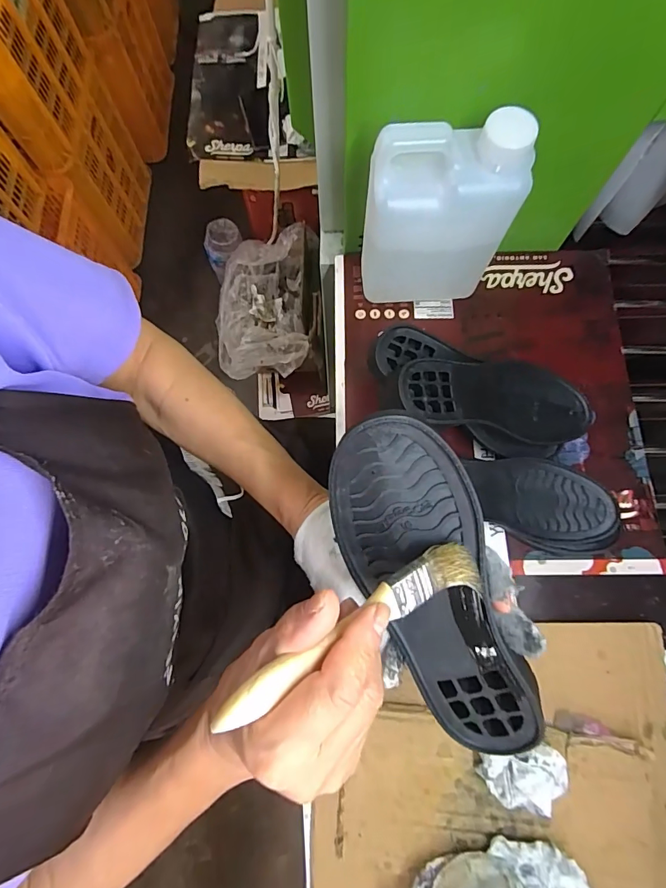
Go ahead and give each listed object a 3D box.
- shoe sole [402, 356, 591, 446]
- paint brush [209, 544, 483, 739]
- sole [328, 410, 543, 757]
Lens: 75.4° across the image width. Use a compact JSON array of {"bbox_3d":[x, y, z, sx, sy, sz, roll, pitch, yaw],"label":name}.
[{"bbox_3d":[0.157,-0.043,0.410,0.202,0.017,0.072,6,75,-18],"label":"shoe sole"},{"bbox_3d":[0.013,0.088,0.207,0.142,0.008,0.026,-23,76,-22],"label":"paint brush"},{"bbox_3d":[0.054,0.085,0.238,0.074,0.025,0.207,-18,99,17],"label":"sole"}]

